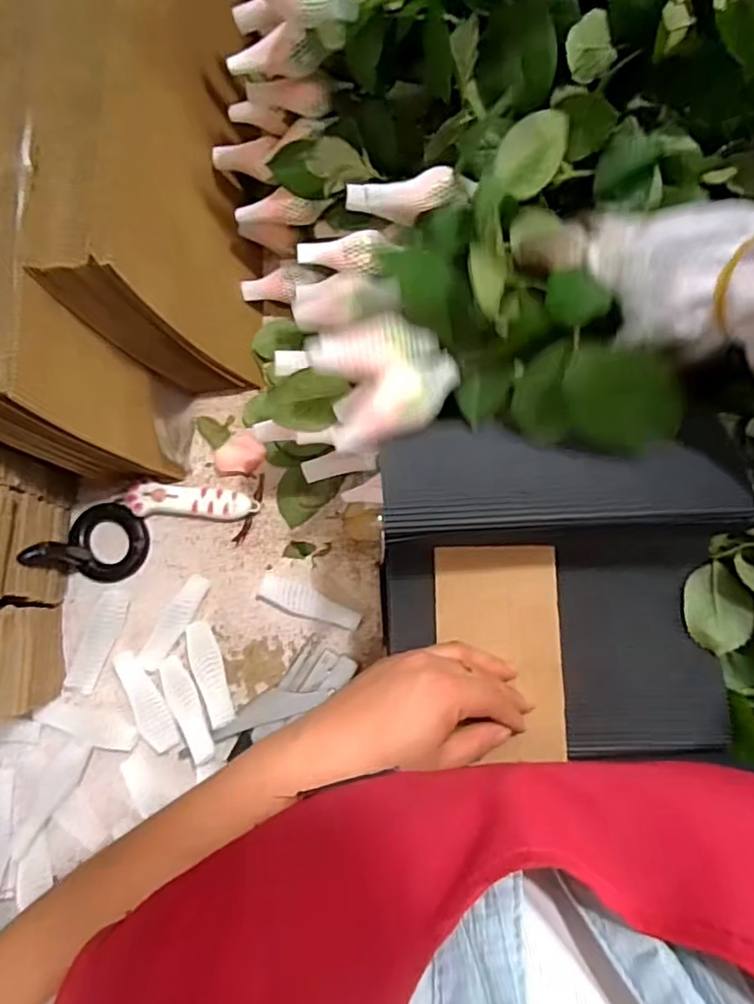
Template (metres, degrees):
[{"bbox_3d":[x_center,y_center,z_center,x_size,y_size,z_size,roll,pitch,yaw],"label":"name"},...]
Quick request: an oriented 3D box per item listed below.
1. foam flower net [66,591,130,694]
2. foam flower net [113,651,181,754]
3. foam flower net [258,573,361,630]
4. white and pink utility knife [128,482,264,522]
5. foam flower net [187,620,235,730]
[{"bbox_3d":[-0.239,0.121,0.519,0.027,0.009,0.086,18,78,3],"label":"foam flower net"},{"bbox_3d":[-0.196,0.167,0.506,0.024,0.012,0.089,-33,81,-8],"label":"foam flower net"},{"bbox_3d":[-0.058,0.089,0.528,0.090,0.013,0.025,18,78,3],"label":"foam flower net"},{"bbox_3d":[-0.168,0.000,0.550,0.116,0.019,0.030,3,78,-1],"label":"white and pink utility knife"},{"bbox_3d":[-0.141,0.144,0.506,0.026,0.005,0.090,-11,62,-19],"label":"foam flower net"}]

